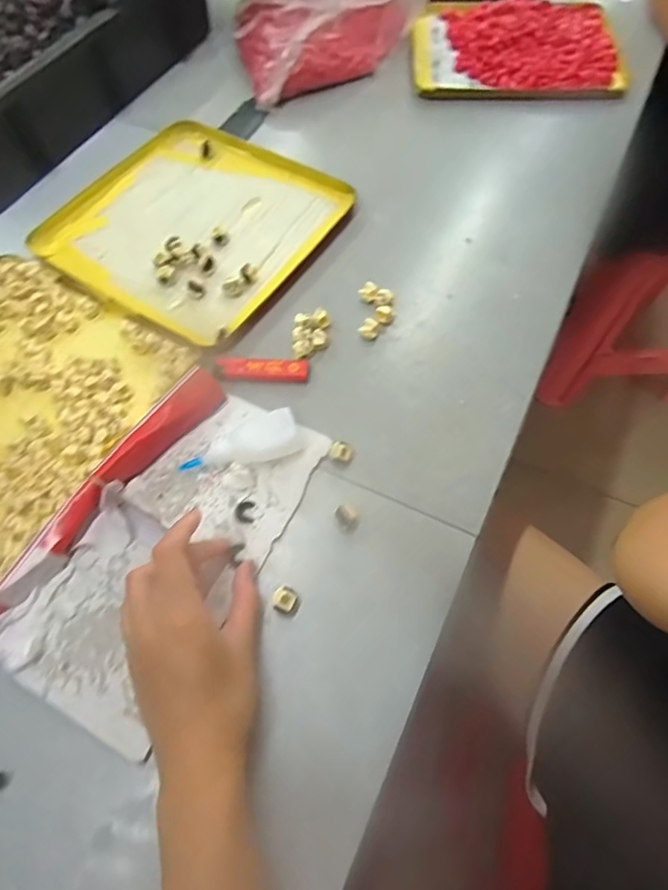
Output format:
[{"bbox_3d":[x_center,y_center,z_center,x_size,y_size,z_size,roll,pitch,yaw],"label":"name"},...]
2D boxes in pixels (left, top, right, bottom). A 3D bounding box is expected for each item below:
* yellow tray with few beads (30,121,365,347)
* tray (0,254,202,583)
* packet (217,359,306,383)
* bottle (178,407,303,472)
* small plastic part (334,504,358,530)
[{"bbox_3d":[-0.143,-0.226,0.512,0.254,0.023,0.238,31,67,13],"label":"yellow tray with few beads"},{"bbox_3d":[-0.267,-0.037,0.412,0.230,0.022,0.230,27,66,11],"label":"tray"},{"bbox_3d":[-0.058,-0.063,0.422,0.074,0.008,0.020,4,64,1],"label":"packet"},{"bbox_3d":[-0.067,0.003,0.380,0.086,0.019,0.032,-26,67,-13],"label":"bottle"},{"bbox_3d":[0.009,0.051,0.362,0.013,0.017,0.015,-39,71,-18],"label":"small plastic part"}]

